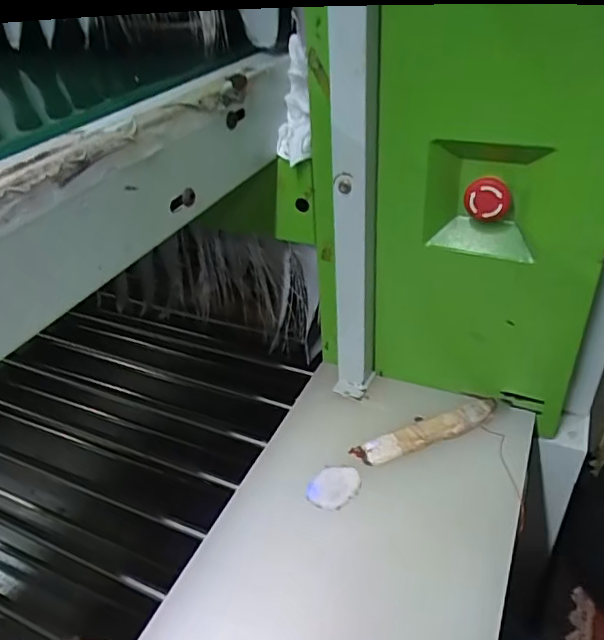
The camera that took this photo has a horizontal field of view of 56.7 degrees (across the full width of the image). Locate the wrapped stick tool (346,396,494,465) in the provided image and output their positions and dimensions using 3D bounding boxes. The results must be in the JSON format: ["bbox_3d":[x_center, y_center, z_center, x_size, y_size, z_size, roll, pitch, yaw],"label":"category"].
[{"bbox_3d":[0.125,0.108,0.548,0.155,0.014,0.028,-15,37,-16],"label":"wrapped stick tool"}]

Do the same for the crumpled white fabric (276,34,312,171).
[{"bbox_3d":[-0.009,-0.199,0.509,0.030,0.097,0.046,-4,35,-1],"label":"crumpled white fabric"}]

